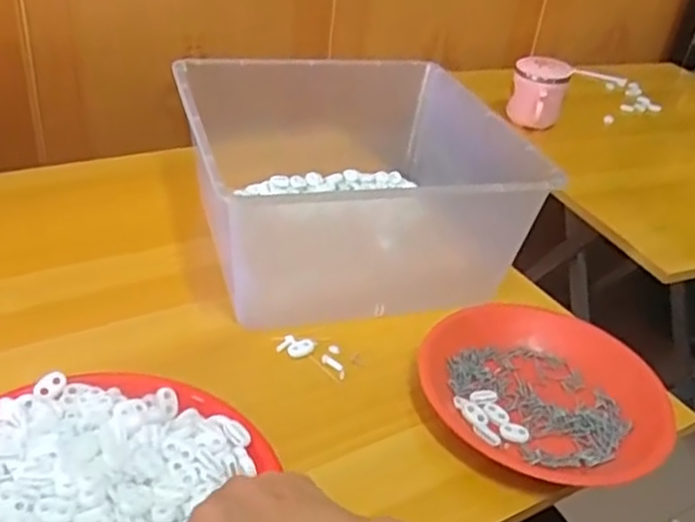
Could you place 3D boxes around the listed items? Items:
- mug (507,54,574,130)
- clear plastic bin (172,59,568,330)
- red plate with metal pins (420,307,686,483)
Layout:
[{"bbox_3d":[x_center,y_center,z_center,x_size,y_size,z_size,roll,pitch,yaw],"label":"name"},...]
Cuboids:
[{"bbox_3d":[0.276,-0.246,1.025,0.074,0.088,0.074,15,35,11],"label":"mug"},{"bbox_3d":[-0.004,-0.083,0.695,0.273,0.136,0.260,-6,37,-17],"label":"clear plastic bin"},{"bbox_3d":[0.161,0.099,0.581,0.195,0.035,0.171,15,35,11],"label":"red plate with metal pins"}]

